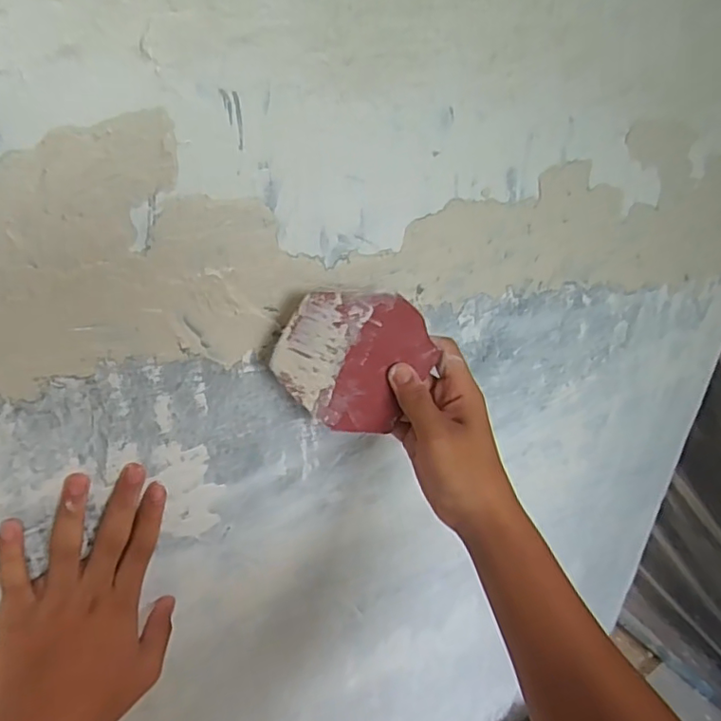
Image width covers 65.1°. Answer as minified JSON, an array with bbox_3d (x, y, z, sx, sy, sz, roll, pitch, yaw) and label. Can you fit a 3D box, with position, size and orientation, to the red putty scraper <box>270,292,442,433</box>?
[{"bbox_3d":[-0.003,-0.001,0.373,0.098,0.095,0.004,26,14,-21],"label":"red putty scraper"}]

